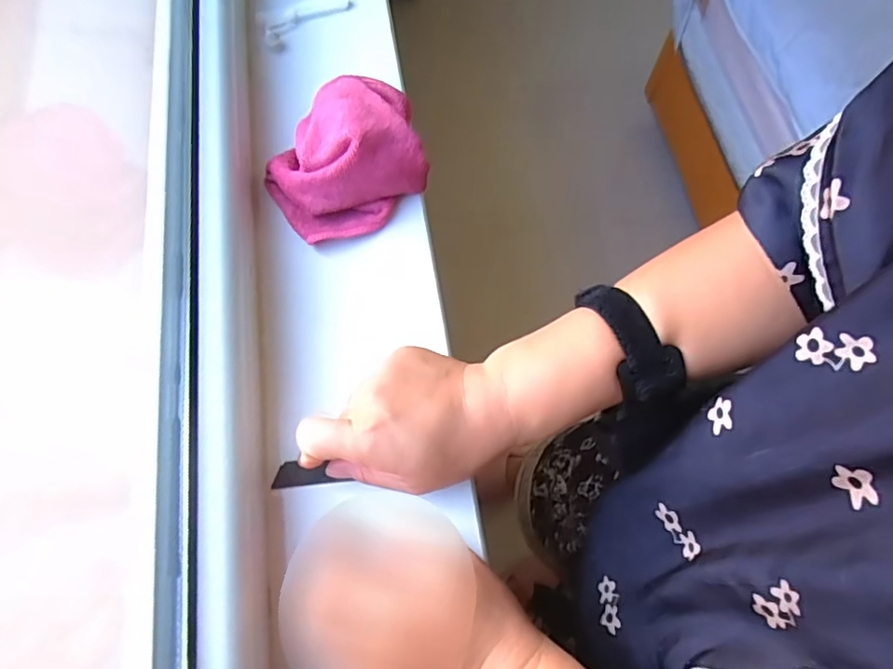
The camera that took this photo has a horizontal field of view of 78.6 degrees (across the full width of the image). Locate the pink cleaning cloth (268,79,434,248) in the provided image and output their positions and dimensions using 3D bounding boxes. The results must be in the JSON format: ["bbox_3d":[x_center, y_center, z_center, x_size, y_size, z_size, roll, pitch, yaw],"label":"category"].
[{"bbox_3d":[-0.077,-0.140,0.396,0.112,0.049,0.126,-11,70,-5],"label":"pink cleaning cloth"}]

